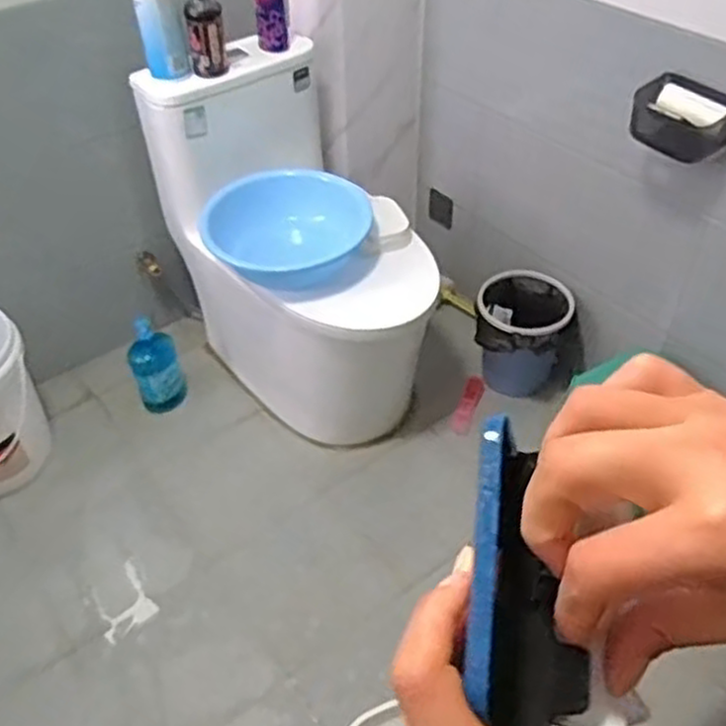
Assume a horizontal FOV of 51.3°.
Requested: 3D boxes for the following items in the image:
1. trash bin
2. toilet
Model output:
[{"bbox_3d":[0.351,-0.052,1.720,0.209,0.223,0.220,17,46,18],"label":"trash bin"},{"bbox_3d":[-0.114,-0.214,1.570,0.381,0.670,0.591,-33,52,-29],"label":"toilet"}]

